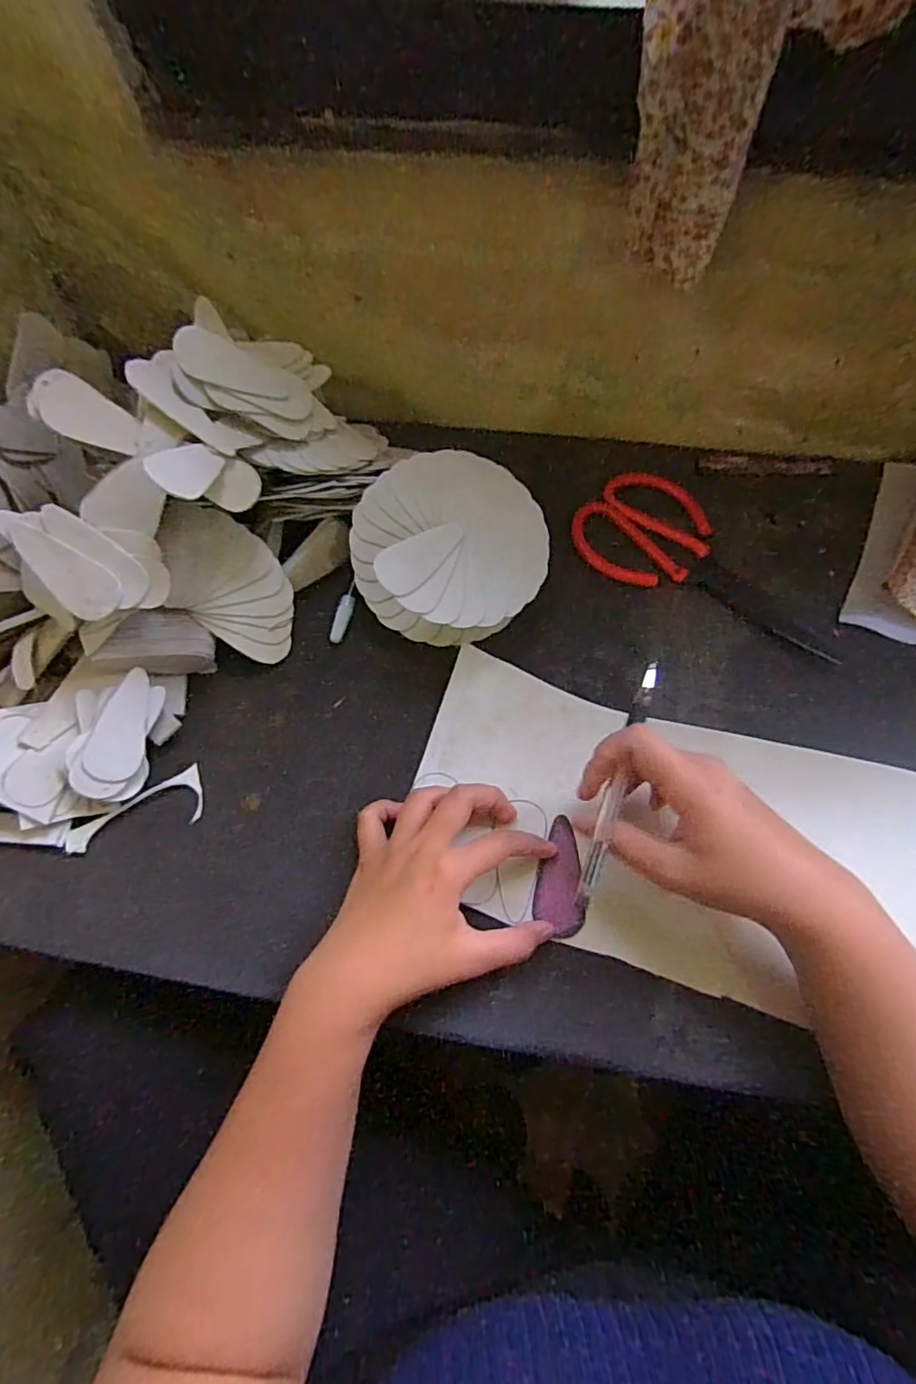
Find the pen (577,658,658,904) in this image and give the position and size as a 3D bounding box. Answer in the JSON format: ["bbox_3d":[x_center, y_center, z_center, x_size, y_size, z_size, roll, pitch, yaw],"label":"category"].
[{"bbox_3d":[0.087,0.048,0.318,0.009,0.007,0.134,18,79,10],"label":"pen"}]

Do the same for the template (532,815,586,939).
[{"bbox_3d":[0.062,0.111,0.357,0.029,0.004,0.068,5,68,5],"label":"template"}]

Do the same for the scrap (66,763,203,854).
[{"bbox_3d":[-0.201,0.082,0.372,0.084,0.009,0.036,-32,70,-11],"label":"scrap"}]

